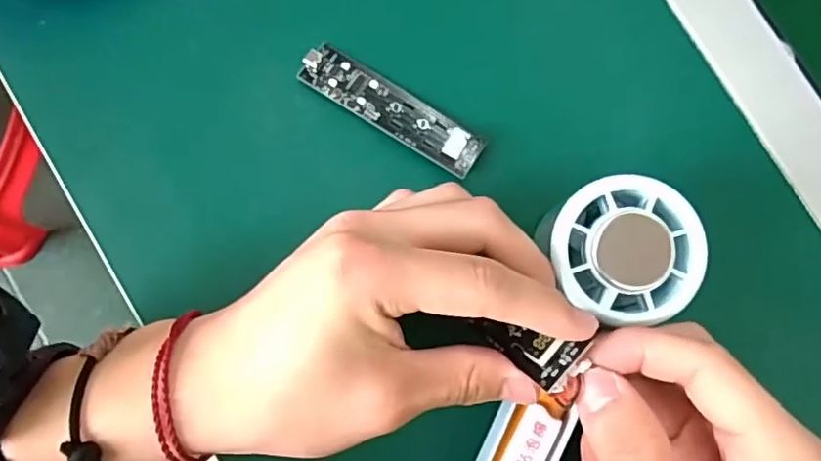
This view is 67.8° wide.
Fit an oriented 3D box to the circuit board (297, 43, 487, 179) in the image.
[{"bbox_3d":[-0.008,-0.058,0.286,0.091,0.004,0.025,32,71,4],"label":"circuit board"}]

